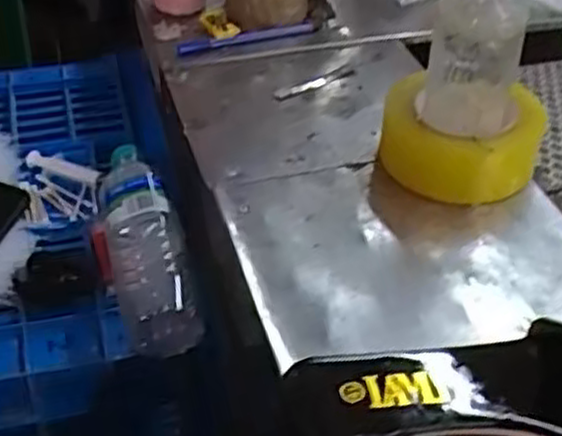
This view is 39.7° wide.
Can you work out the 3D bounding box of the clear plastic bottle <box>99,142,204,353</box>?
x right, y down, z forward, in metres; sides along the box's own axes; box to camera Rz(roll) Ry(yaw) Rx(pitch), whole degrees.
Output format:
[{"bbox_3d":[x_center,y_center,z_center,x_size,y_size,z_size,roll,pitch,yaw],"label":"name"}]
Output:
[{"bbox_3d":[-0.115,0.011,0.649,0.064,0.053,0.223,-10,42,-14],"label":"clear plastic bottle"}]

